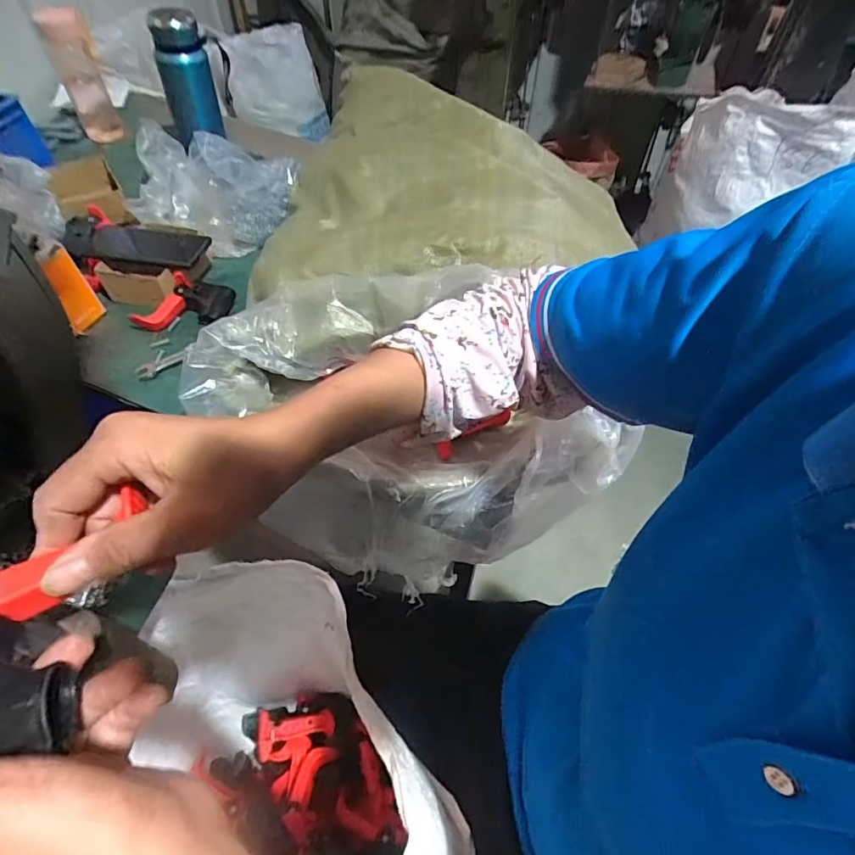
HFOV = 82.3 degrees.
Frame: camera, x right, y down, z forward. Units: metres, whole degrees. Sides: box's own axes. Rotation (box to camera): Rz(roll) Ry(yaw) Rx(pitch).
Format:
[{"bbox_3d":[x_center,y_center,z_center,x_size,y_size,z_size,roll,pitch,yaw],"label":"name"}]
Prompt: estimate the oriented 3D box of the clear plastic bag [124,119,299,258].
[{"bbox_3d":[-0.289,-0.319,0.658,0.211,0.142,0.093,5,52,3],"label":"clear plastic bag"}]

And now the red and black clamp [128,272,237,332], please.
[{"bbox_3d":[-0.300,-0.153,0.602,0.119,0.042,0.047,-9,53,-7],"label":"red and black clamp"}]

